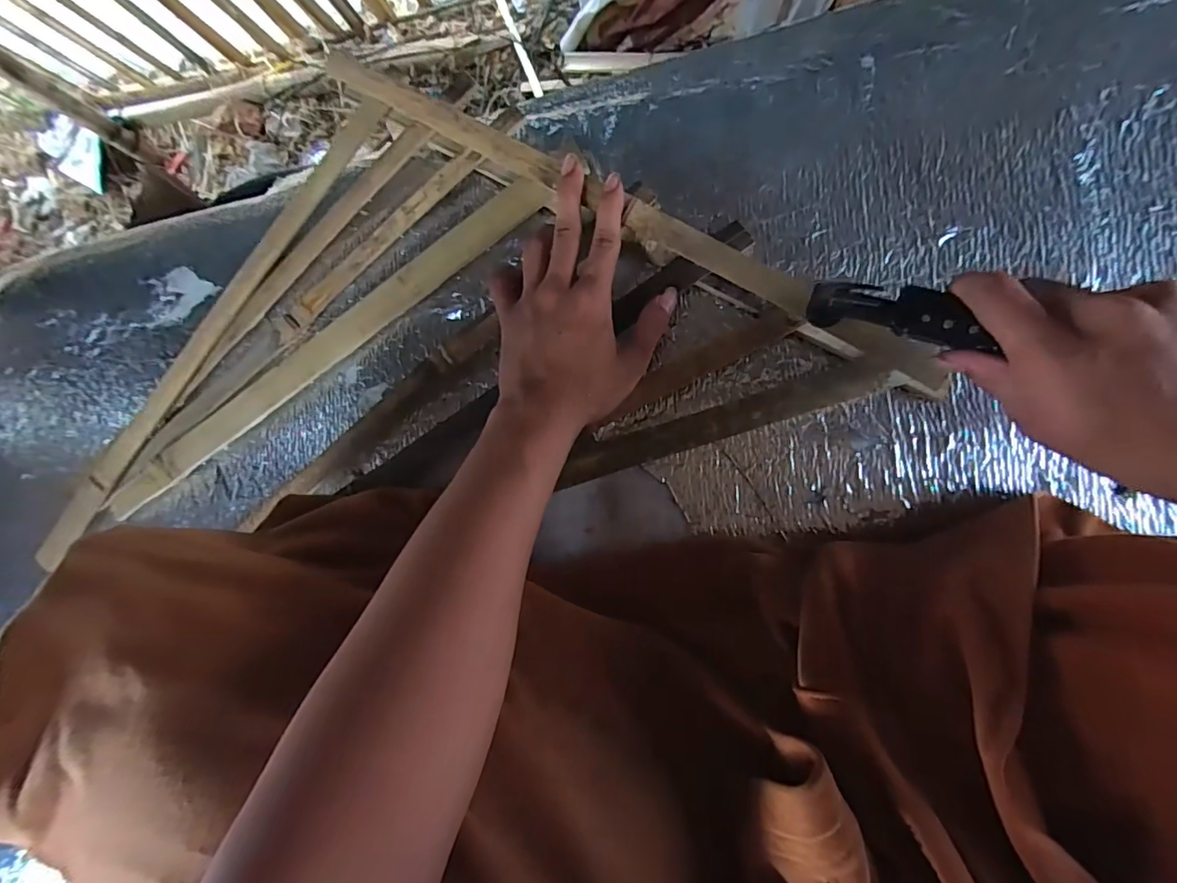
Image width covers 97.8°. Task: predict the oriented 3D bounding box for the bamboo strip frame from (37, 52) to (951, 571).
[{"bbox_3d":[-0.119,-0.117,0.395,0.670,0.043,0.303,-9,87,9],"label":"bamboo strip frame"}]

